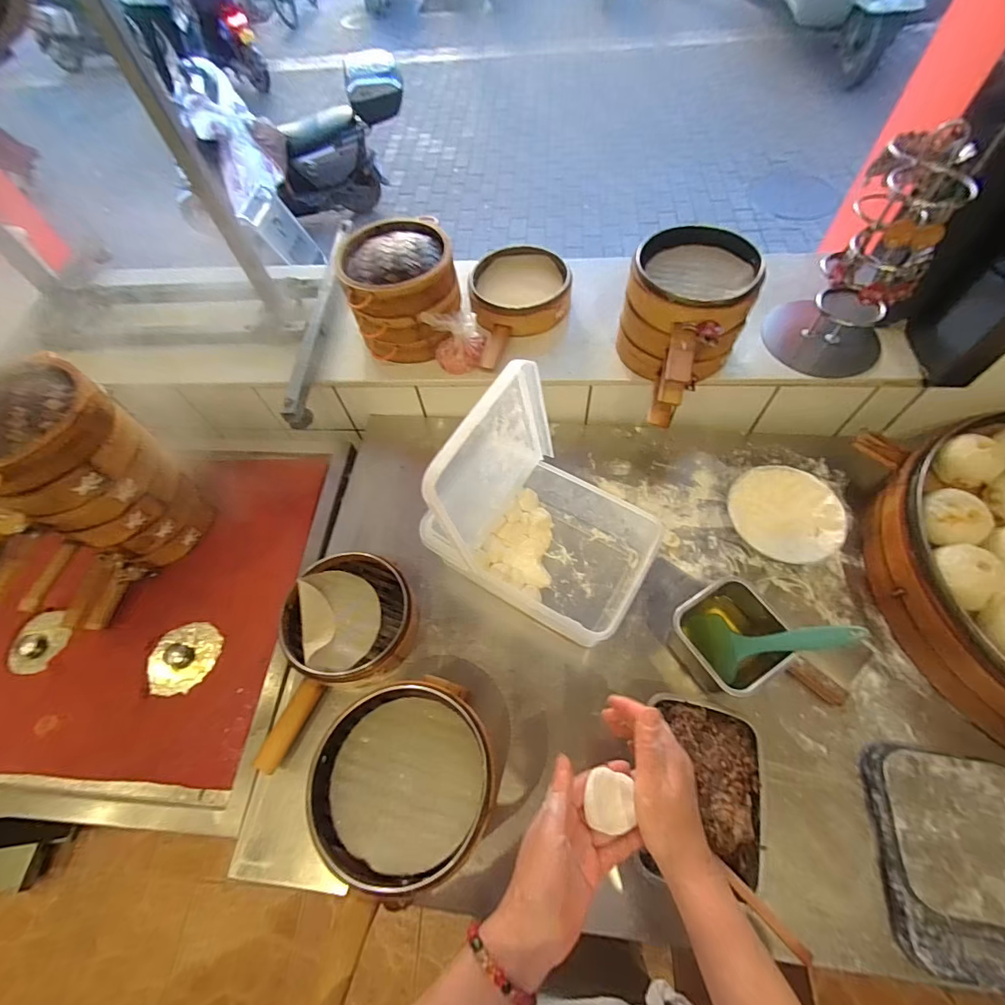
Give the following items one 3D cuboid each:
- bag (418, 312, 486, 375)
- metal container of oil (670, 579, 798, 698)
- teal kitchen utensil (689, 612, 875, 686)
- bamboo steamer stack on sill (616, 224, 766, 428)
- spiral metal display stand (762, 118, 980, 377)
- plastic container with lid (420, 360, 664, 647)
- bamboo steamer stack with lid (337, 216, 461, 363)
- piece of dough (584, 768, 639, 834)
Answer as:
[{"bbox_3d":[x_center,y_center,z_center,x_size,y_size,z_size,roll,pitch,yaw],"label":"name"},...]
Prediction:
[{"bbox_3d":[-0.067,-0.271,0.753,0.099,0.094,0.065,-33,64,-14],"label":"bag"},{"bbox_3d":[0.286,0.177,0.600,0.120,0.093,0.119,-29,63,-12],"label":"metal container of oil"},{"bbox_3d":[0.321,0.174,0.558,0.193,0.029,0.077,-18,48,46],"label":"teal kitchen utensil"},{"bbox_3d":[0.261,-0.261,0.692,0.177,0.136,0.264,20,64,14],"label":"bamboo steamer stack on sill"},{"bbox_3d":[0.525,-0.326,0.682,0.138,0.296,0.162,-18,61,-6],"label":"spiral metal display stand"},{"bbox_3d":[0.055,0.018,0.584,0.270,0.312,0.201,28,66,18],"label":"plastic container with lid"},{"bbox_3d":[-0.164,-0.352,0.776,0.175,0.137,0.182,-11,61,-2],"label":"bamboo steamer stack with lid"},{"bbox_3d":[0.097,0.264,0.411,0.041,0.013,0.045,5,61,7],"label":"piece of dough"}]

